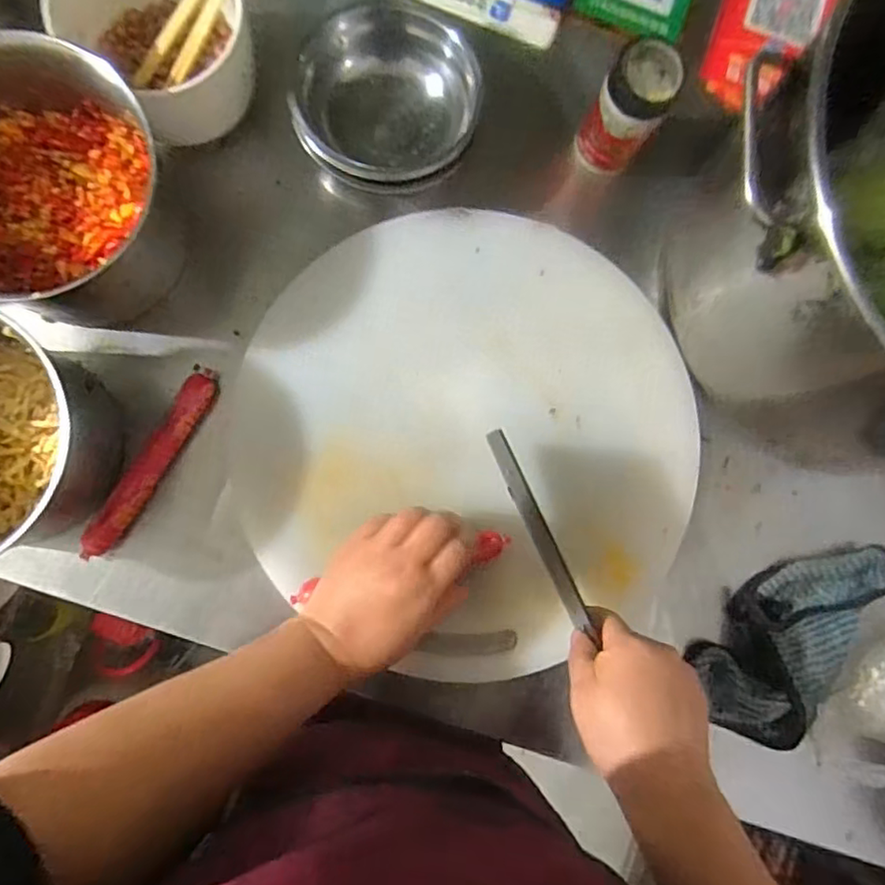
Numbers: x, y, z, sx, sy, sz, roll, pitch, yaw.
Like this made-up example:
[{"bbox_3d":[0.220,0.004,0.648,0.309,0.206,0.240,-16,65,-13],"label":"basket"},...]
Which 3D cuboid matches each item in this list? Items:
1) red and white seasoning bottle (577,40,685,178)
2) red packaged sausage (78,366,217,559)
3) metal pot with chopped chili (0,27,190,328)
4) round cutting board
[{"bbox_3d":[0.149,-0.270,0.503,0.051,0.105,0.052,0,87,-3],"label":"red and white seasoning bottle"},{"bbox_3d":[-0.233,0.016,0.495,0.022,0.020,0.170,31,85,-1],"label":"red packaged sausage"},{"bbox_3d":[-0.293,-0.180,0.455,0.168,0.124,0.156,0,87,-3],"label":"metal pot with chopped chili"},{"bbox_3d":[0.028,-0.010,0.515,0.380,0.027,0.354,0,87,-3],"label":"round cutting board"}]

